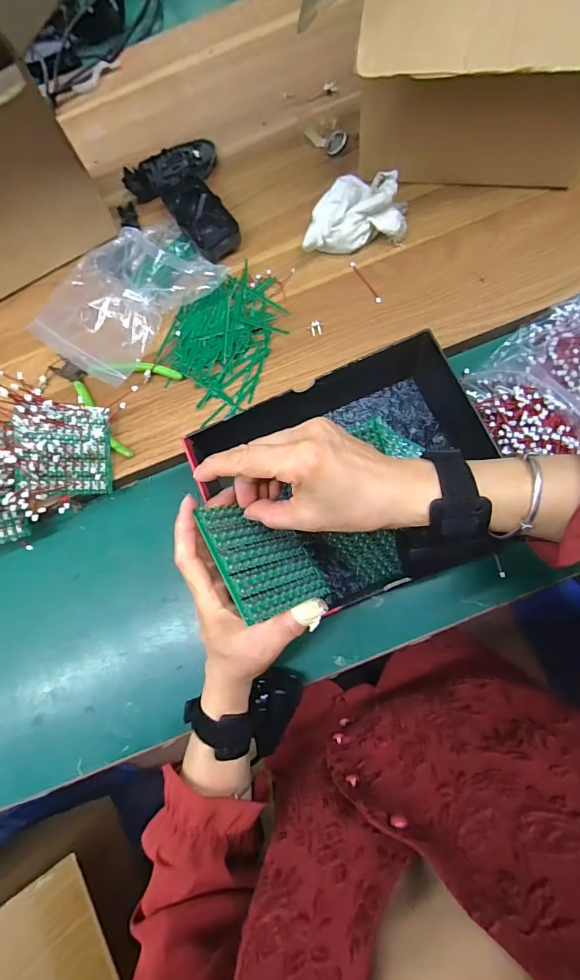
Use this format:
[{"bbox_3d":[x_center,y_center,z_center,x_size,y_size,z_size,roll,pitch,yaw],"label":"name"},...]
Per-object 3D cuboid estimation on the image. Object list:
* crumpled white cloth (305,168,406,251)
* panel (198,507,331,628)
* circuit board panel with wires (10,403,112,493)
[{"bbox_3d":[0.067,-0.296,0.440,0.120,0.060,0.073,-14,76,3],"label":"crumpled white cloth"},{"bbox_3d":[-0.018,0.046,0.301,0.080,0.004,0.083,-4,57,-41],"label":"panel"},{"bbox_3d":[-0.216,-0.040,0.403,0.083,0.010,0.085,-1,88,-42],"label":"circuit board panel with wires"}]

